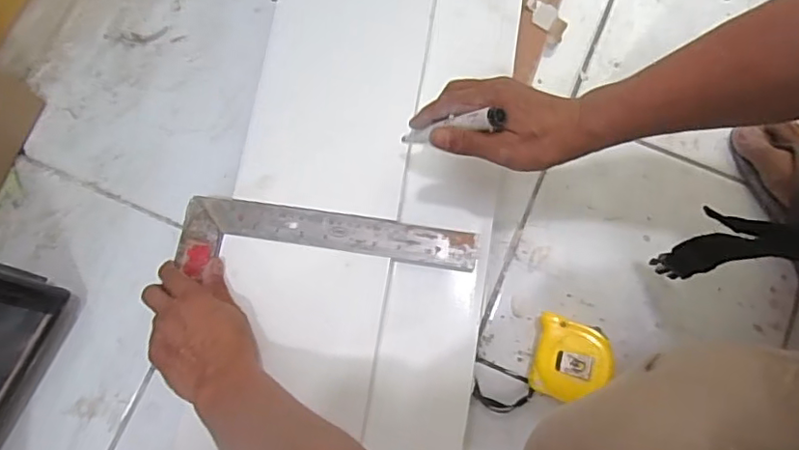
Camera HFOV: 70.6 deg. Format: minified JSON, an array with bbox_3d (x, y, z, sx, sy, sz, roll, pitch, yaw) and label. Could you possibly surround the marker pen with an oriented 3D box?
[{"bbox_3d":[0.039,-0.084,0.500,0.020,0.124,0.013,23,75,-30],"label":"marker pen"}]

